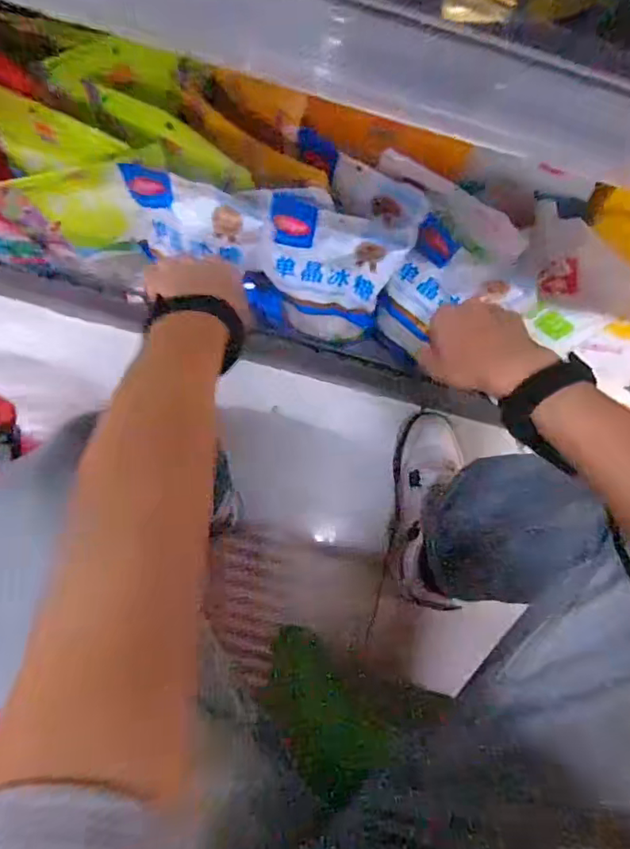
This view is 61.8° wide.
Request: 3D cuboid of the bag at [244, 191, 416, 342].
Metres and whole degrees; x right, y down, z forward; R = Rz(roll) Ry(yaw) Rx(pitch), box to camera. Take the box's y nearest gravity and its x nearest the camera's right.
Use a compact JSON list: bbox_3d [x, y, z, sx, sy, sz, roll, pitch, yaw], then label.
[{"bbox_3d":[0.006,-0.153,0.533,0.135,0.180,0.045,14,59,-3],"label":"bag"}]

